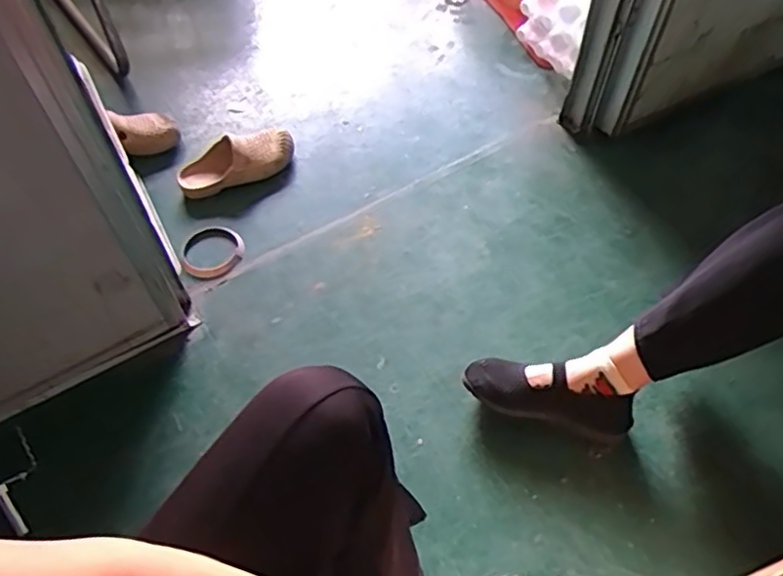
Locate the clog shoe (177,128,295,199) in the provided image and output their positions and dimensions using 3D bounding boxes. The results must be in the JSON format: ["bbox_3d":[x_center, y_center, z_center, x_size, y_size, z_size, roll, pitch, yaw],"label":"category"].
[{"bbox_3d":[-0.268,-0.220,1.125,0.204,0.076,0.068,-19,58,-12],"label":"clog shoe"}]

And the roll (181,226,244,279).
[{"bbox_3d":[-0.304,-0.064,1.091,0.103,0.023,0.089,-23,60,-15],"label":"roll"}]

